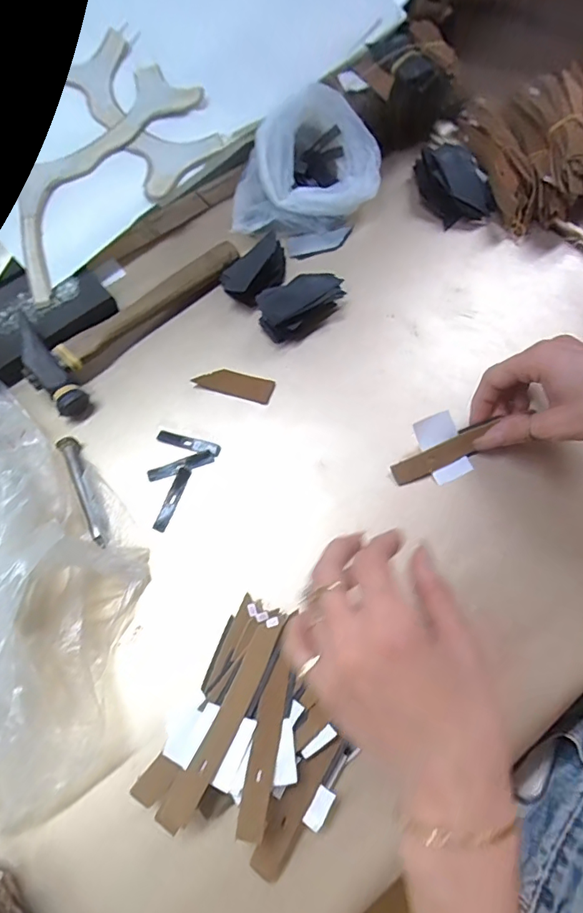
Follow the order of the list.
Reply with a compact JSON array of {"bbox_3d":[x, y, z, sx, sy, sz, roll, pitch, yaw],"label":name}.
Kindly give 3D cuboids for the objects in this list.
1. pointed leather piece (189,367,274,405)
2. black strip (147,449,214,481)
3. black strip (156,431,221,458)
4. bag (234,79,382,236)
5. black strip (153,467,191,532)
[{"bbox_3d":[-0.048,-0.063,0.420,0.066,0.005,0.026,15,67,9],"label":"pointed leather piece"},{"bbox_3d":[-0.088,0.007,0.389,0.053,0.004,0.011,-18,69,-7],"label":"black strip"},{"bbox_3d":[-0.084,-0.011,0.400,0.054,0.004,0.011,14,68,12],"label":"black strip"},{"bbox_3d":[0.016,-0.283,0.472,0.139,0.064,0.128,3,67,4],"label":"bag"},{"bbox_3d":[-0.092,0.033,0.380,0.010,0.004,0.052,18,69,7],"label":"black strip"}]

